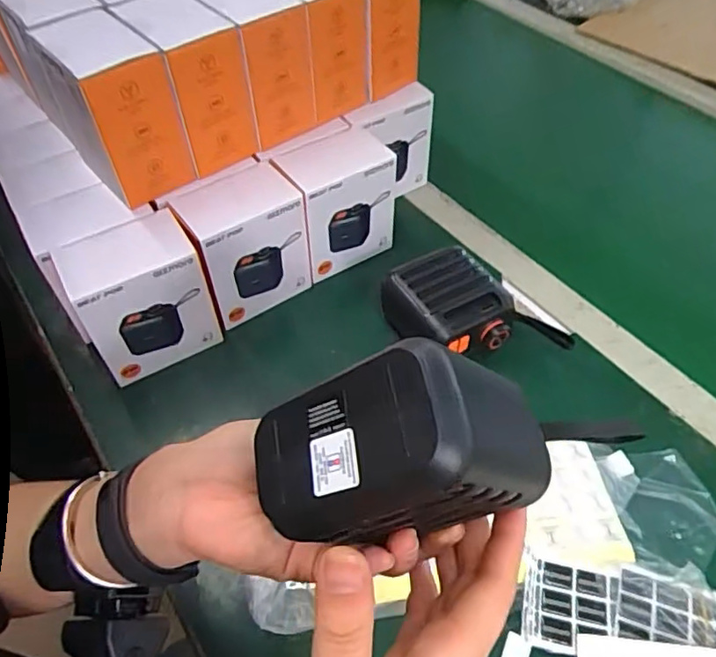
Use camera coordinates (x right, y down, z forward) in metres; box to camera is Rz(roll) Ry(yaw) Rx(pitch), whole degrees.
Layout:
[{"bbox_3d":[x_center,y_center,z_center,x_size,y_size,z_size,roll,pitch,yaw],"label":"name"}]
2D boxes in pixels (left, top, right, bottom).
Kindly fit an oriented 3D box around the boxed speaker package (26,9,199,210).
[{"bbox_3d":[-0.195,-0.176,0.458,0.073,0.114,0.099,-37,59,-24],"label":"boxed speaker package"}]

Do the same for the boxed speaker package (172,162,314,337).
[{"bbox_3d":[-0.102,-0.074,0.522,0.103,0.110,0.066,-34,58,-23],"label":"boxed speaker package"}]

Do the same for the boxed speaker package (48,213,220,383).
[{"bbox_3d":[-0.180,-0.025,0.483,0.097,0.112,0.062,-27,56,-19],"label":"boxed speaker package"}]

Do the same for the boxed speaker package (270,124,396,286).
[{"bbox_3d":[-0.020,-0.121,0.563,0.102,0.109,0.068,-29,56,-20],"label":"boxed speaker package"}]

